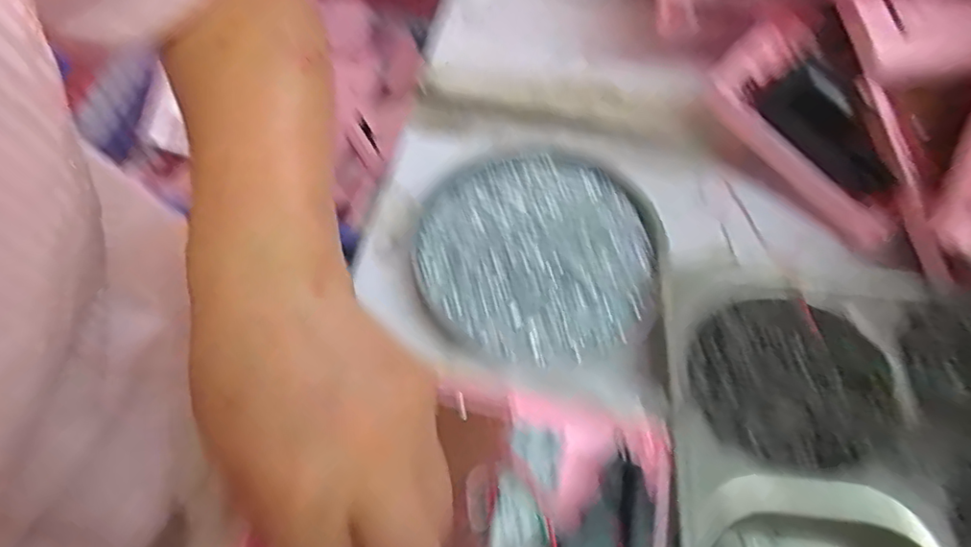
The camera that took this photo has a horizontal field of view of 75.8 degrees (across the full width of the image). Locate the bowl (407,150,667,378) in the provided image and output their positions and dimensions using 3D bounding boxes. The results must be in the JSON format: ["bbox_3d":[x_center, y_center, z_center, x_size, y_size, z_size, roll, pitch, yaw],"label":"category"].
[{"bbox_3d":[0.030,-0.011,0.345,0.135,0.021,0.136,1,61,-1],"label":"bowl"}]

